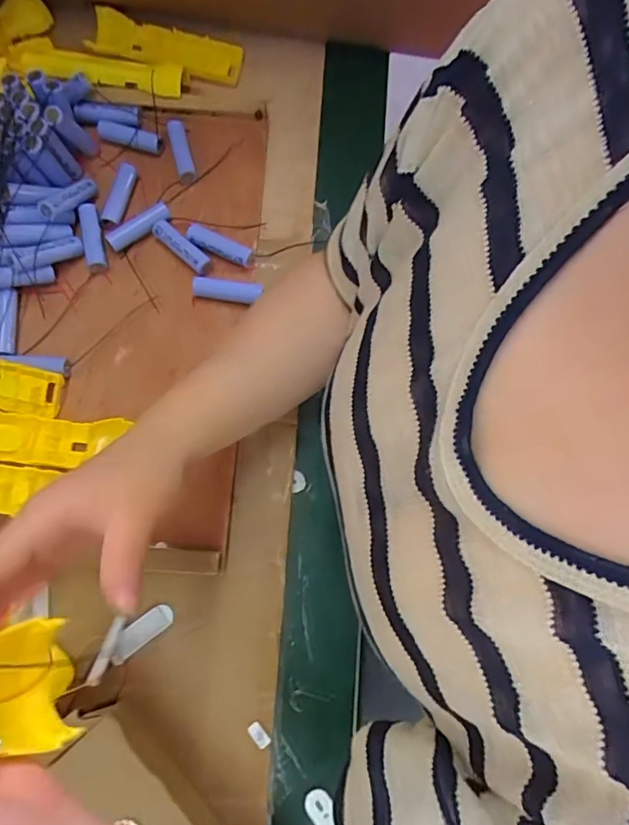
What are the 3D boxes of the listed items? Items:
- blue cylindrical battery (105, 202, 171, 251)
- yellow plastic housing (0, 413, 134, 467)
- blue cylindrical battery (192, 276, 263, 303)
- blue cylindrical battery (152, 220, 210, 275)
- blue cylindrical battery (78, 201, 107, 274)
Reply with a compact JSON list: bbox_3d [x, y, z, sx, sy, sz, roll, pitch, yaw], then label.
[{"bbox_3d":[-0.171,-0.181,0.497,0.066,0.021,0.016,-35,79,-9],"label":"blue cylindrical battery"},{"bbox_3d":[-0.243,0.023,0.442,0.150,0.020,0.042,5,76,0],"label":"yellow plastic housing"},{"bbox_3d":[-0.082,-0.117,0.483,0.065,0.016,0.018,7,76,1],"label":"blue cylindrical battery"},{"bbox_3d":[-0.128,-0.160,0.489,0.068,0.016,0.017,43,79,9],"label":"blue cylindrical battery"},{"bbox_3d":[-0.214,-0.167,0.490,0.021,0.022,0.065,-10,76,-3],"label":"blue cylindrical battery"}]

